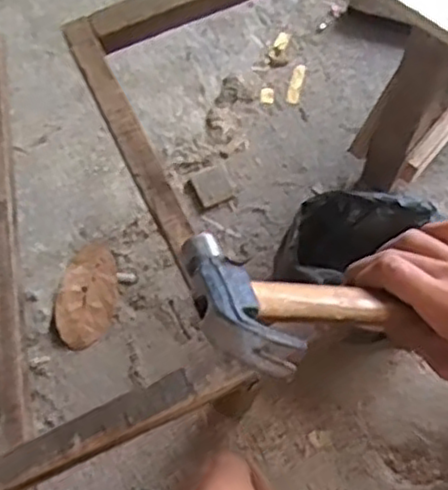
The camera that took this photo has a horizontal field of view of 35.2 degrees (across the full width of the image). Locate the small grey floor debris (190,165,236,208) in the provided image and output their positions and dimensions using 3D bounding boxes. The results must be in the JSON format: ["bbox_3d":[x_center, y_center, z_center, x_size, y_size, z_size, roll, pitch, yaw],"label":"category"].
[{"bbox_3d":[-0.013,-0.070,0.837,0.041,0.011,0.049,-23,70,-8],"label":"small grey floor debris"}]

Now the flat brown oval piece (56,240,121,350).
[{"bbox_3d":[-0.149,0.056,0.782,0.063,0.004,0.113,15,73,-9],"label":"flat brown oval piece"}]

